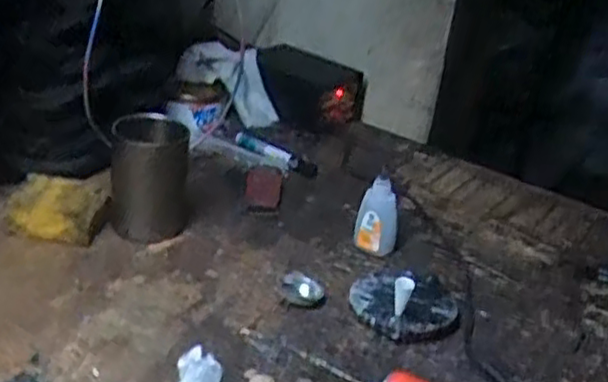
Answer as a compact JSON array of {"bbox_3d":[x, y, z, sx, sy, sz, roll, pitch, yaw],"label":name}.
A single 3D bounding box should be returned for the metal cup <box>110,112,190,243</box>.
[{"bbox_3d":[-0.159,-0.016,0.729,0.077,0.105,0.081,5,27,-6],"label":"metal cup"}]

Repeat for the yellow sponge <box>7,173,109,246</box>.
[{"bbox_3d":[-0.244,0.019,0.700,0.090,0.045,0.059,11,27,6],"label":"yellow sponge"}]

